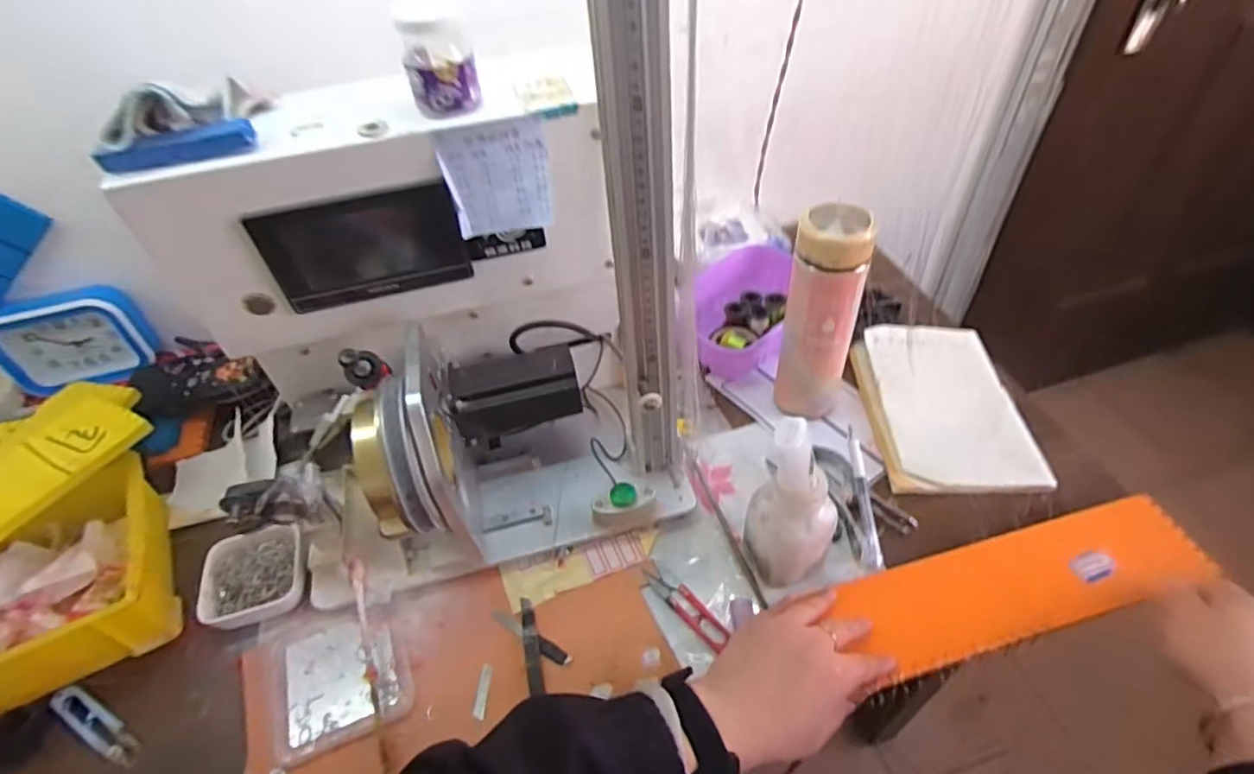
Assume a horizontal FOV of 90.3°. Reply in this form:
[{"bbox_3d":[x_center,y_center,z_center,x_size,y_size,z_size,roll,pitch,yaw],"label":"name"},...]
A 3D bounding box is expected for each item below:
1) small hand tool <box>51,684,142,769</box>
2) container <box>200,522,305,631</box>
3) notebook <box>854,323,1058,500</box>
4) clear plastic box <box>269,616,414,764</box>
[{"bbox_3d":[-0.422,0.267,0.495,0.095,0.019,0.021,22,53,23],"label":"small hand tool"},{"bbox_3d":[-0.330,0.165,0.559,0.084,0.029,0.082,-13,48,-8],"label":"container"},{"bbox_3d":[0.329,0.015,0.651,0.146,0.025,0.215,-2,50,2],"label":"notebook"},{"bbox_3d":[-0.234,0.234,0.505,0.102,0.018,0.104,-20,49,-13],"label":"clear plastic box"}]

